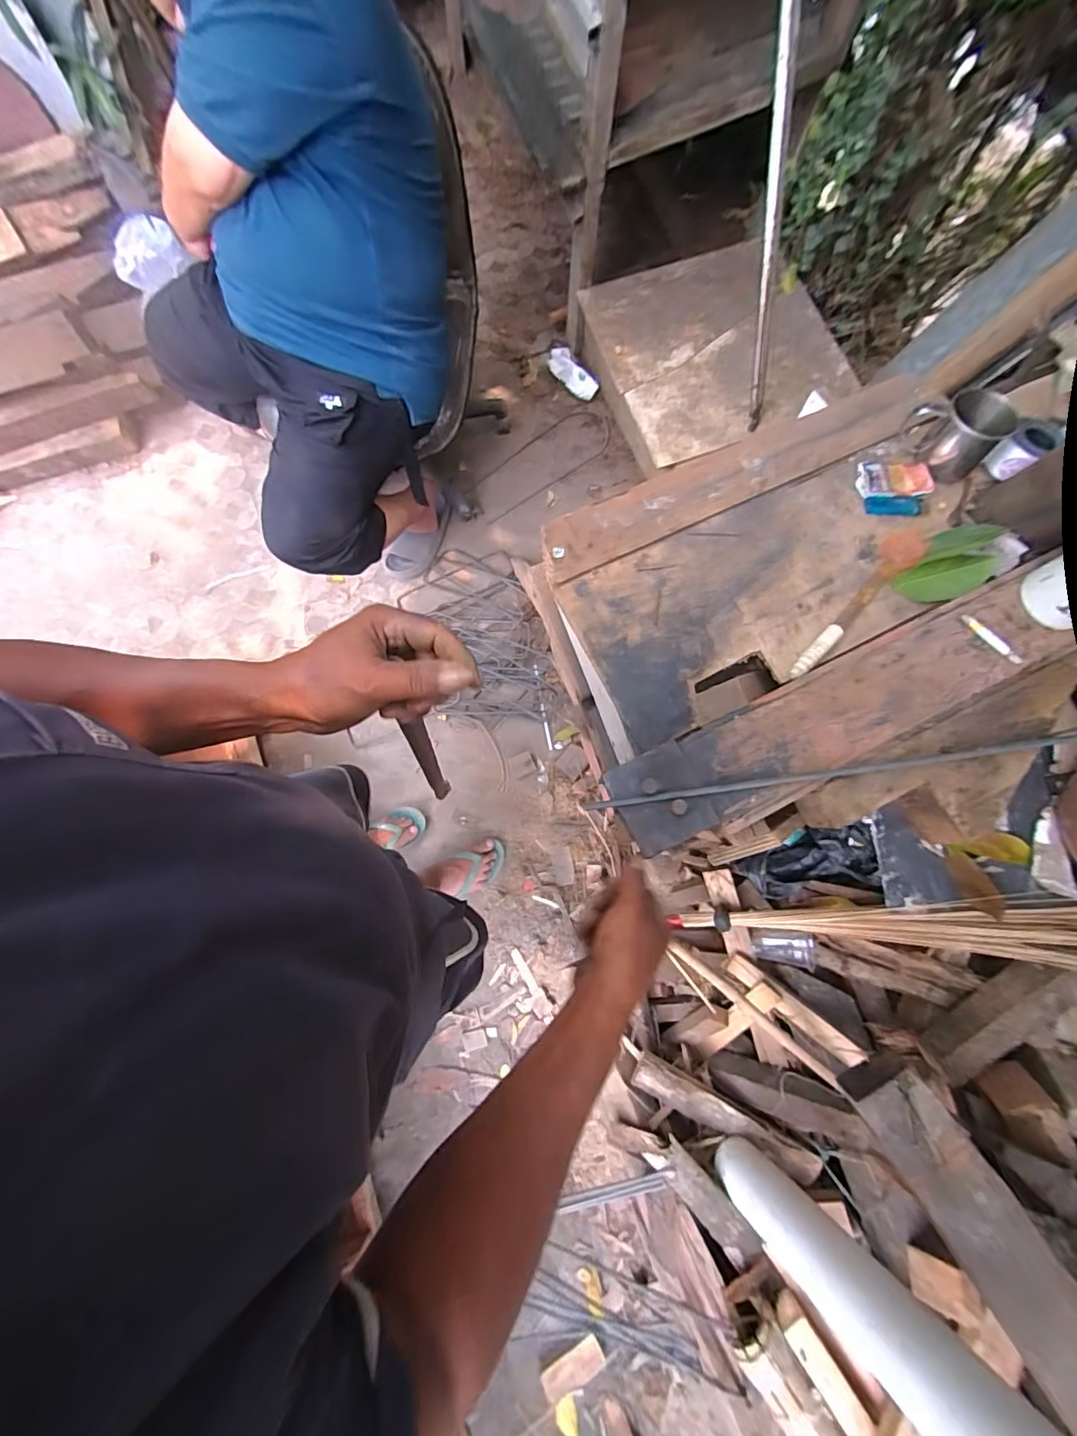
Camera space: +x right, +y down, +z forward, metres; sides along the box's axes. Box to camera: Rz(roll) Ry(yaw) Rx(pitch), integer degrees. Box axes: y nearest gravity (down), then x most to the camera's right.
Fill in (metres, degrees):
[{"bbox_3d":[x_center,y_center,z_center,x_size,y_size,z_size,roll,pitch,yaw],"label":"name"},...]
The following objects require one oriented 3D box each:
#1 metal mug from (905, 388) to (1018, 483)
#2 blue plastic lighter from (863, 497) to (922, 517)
[{"bbox_3d":[0.548,-0.378,0.673,0.076,0.071,0.105,-39,80,-7],"label":"metal mug"},{"bbox_3d":[0.474,-0.282,0.679,0.076,0.015,0.021,0,78,1],"label":"blue plastic lighter"}]

